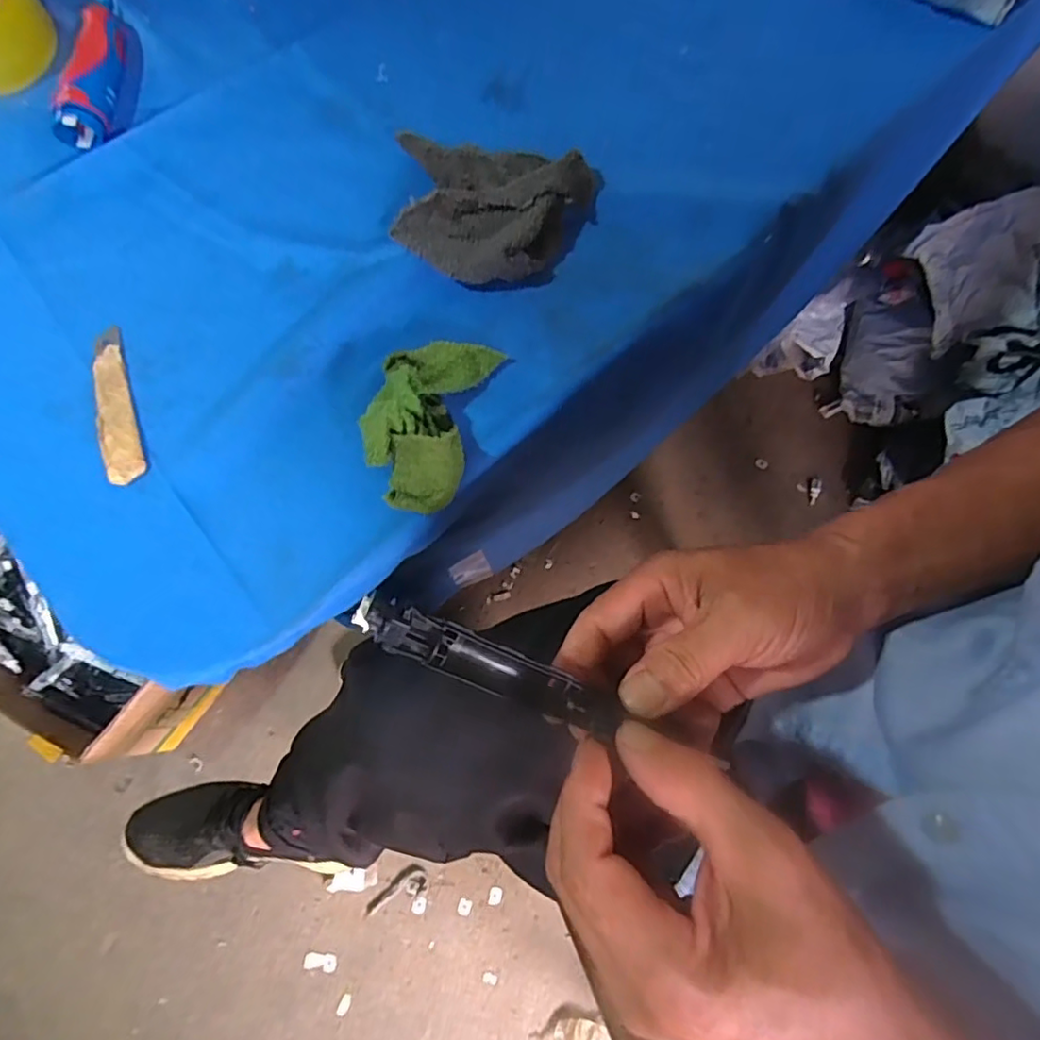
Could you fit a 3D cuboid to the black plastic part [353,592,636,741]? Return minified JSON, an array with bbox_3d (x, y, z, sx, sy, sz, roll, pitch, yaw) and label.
[{"bbox_3d":[-0.010,0.062,0.245,0.122,0.013,0.018,28,73,-15],"label":"black plastic part"}]

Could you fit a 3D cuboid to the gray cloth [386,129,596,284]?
[{"bbox_3d":[-0.022,-0.217,0.404,0.130,0.030,0.115,8,73,2],"label":"gray cloth"}]

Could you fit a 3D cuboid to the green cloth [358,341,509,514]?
[{"bbox_3d":[-0.059,-0.063,0.350,0.068,0.042,0.117,13,73,4],"label":"green cloth"}]

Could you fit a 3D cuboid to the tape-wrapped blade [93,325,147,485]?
[{"bbox_3d":[-0.260,-0.075,0.378,0.024,0.004,0.113,-20,74,-6],"label":"tape-wrapped blade"}]

